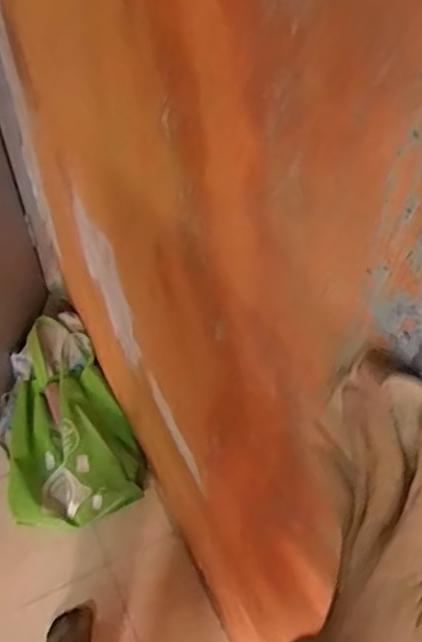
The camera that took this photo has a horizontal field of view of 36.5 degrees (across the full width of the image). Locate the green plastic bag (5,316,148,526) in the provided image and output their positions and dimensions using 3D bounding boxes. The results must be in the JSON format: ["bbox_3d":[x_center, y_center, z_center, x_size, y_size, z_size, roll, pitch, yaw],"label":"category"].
[{"bbox_3d":[-0.380,0.231,1.540,0.307,0.114,0.522,-21,56,-17],"label":"green plastic bag"}]

